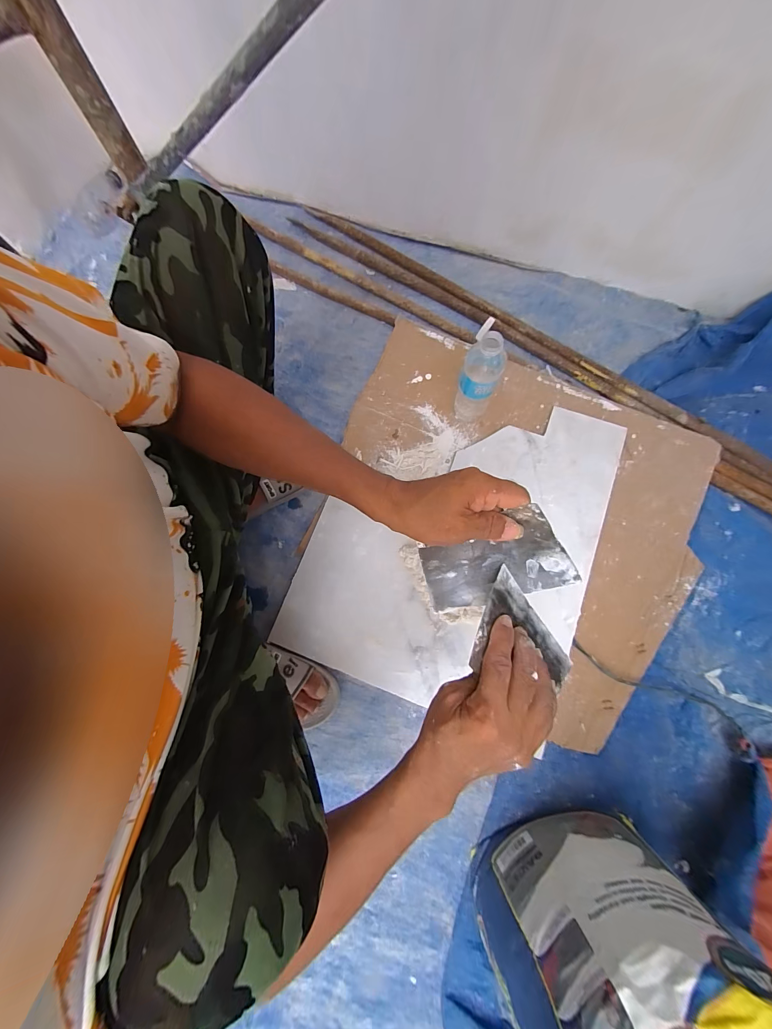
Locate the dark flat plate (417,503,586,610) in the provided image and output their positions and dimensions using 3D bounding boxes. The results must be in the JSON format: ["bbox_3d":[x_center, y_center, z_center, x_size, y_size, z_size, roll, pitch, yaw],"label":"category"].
[{"bbox_3d":[0.100,0.048,0.330,0.136,0.004,0.090,-18,112,20],"label":"dark flat plate"}]

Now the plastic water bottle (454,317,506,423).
[{"bbox_3d":[0.161,-0.233,0.578,0.059,0.238,0.073,27,78,7],"label":"plastic water bottle"}]

